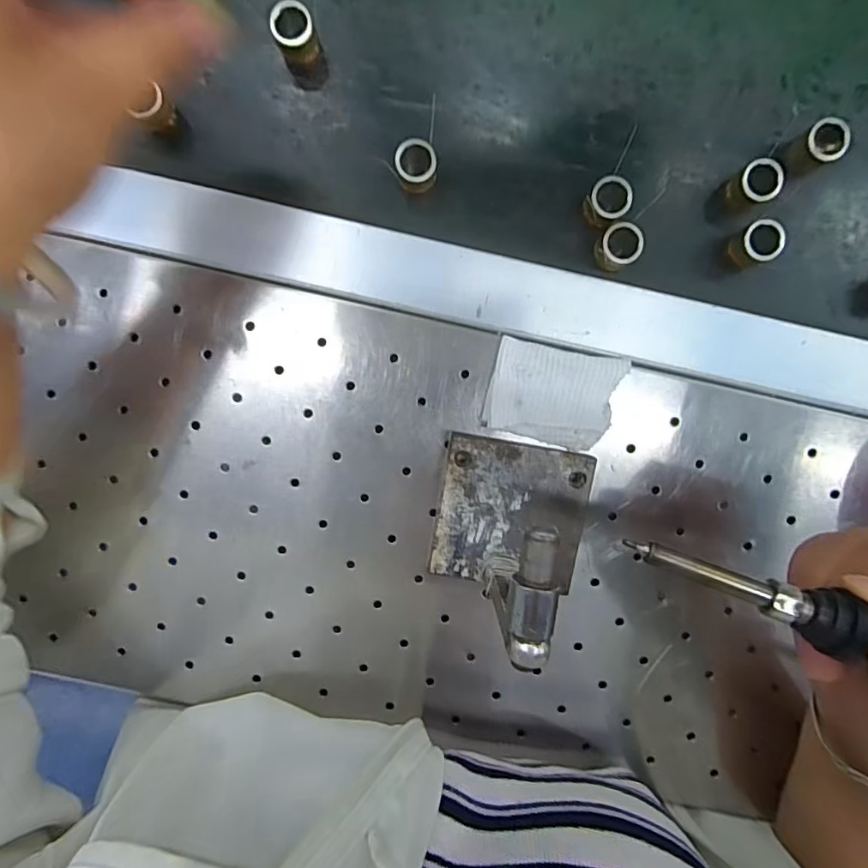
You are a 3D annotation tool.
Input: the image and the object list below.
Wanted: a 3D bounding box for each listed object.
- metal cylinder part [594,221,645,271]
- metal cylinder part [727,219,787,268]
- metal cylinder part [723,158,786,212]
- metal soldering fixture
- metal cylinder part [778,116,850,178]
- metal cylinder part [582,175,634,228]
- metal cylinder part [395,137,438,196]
[{"bbox_3d":[0.094,-0.096,0.261,0.019,0.018,0.021,35,93,-4],"label":"metal cylinder part"},{"bbox_3d":[0.166,-0.098,0.262,0.019,0.020,0.019,0,95,-2],"label":"metal cylinder part"},{"bbox_3d":[0.162,-0.127,0.260,0.021,0.022,0.019,-27,95,1],"label":"metal cylinder part"},{"bbox_3d":[0.043,0.046,0.235,0.076,0.098,0.074,8,96,-2],"label":"metal soldering fixture"},{"bbox_3d":[0.194,-0.146,0.257,0.018,0.021,0.020,-35,95,1],"label":"metal cylinder part"},{"bbox_3d":[0.088,-0.118,0.259,0.021,0.020,0.020,0,95,-2],"label":"metal cylinder part"},{"bbox_3d":[-0.009,-0.137,0.259,0.020,0.021,0.020,0,95,-2],"label":"metal cylinder part"}]

